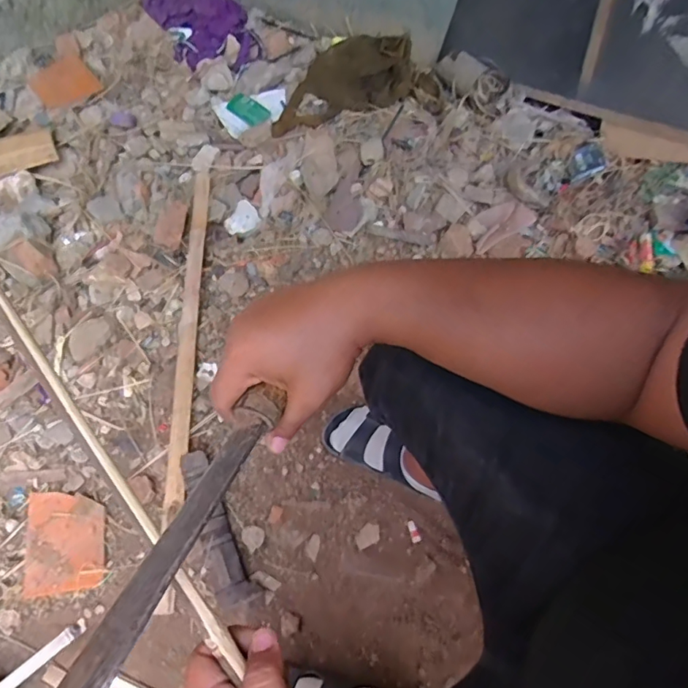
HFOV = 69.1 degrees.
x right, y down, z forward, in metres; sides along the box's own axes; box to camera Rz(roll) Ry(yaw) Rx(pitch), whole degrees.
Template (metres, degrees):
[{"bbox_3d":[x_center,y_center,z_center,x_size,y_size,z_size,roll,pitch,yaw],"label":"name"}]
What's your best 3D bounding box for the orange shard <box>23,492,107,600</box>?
[{"bbox_3d":[-0.434,0.303,0.775,0.122,0.011,0.148,-9,69,-5],"label":"orange shard"}]

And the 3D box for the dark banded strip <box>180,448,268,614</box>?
[{"bbox_3d":[-0.200,0.282,0.763,0.059,0.044,0.243,-27,72,-11],"label":"dark banded strip"}]

